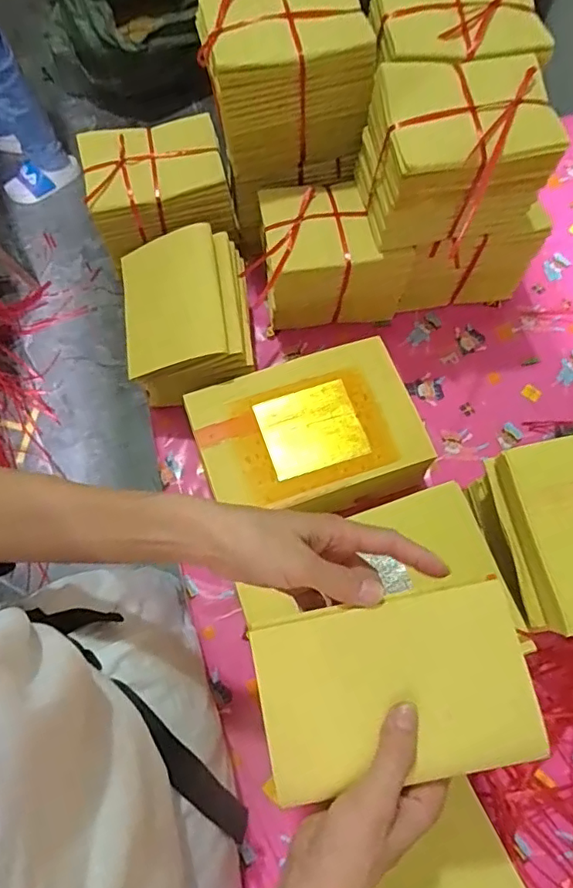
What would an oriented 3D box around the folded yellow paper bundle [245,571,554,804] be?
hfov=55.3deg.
[{"bbox_3d":[0.066,0.150,0.334,0.159,0.024,0.103,-10,70,-4],"label":"folded yellow paper bundle"}]

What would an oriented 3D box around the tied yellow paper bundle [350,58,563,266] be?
[{"bbox_3d":[0.171,-0.296,0.571,0.161,0.131,0.121,-11,70,-5],"label":"tied yellow paper bundle"}]

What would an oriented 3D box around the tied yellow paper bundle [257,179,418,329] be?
[{"bbox_3d":[0.055,-0.228,0.678,0.164,0.126,0.122,-7,70,-3],"label":"tied yellow paper bundle"}]

